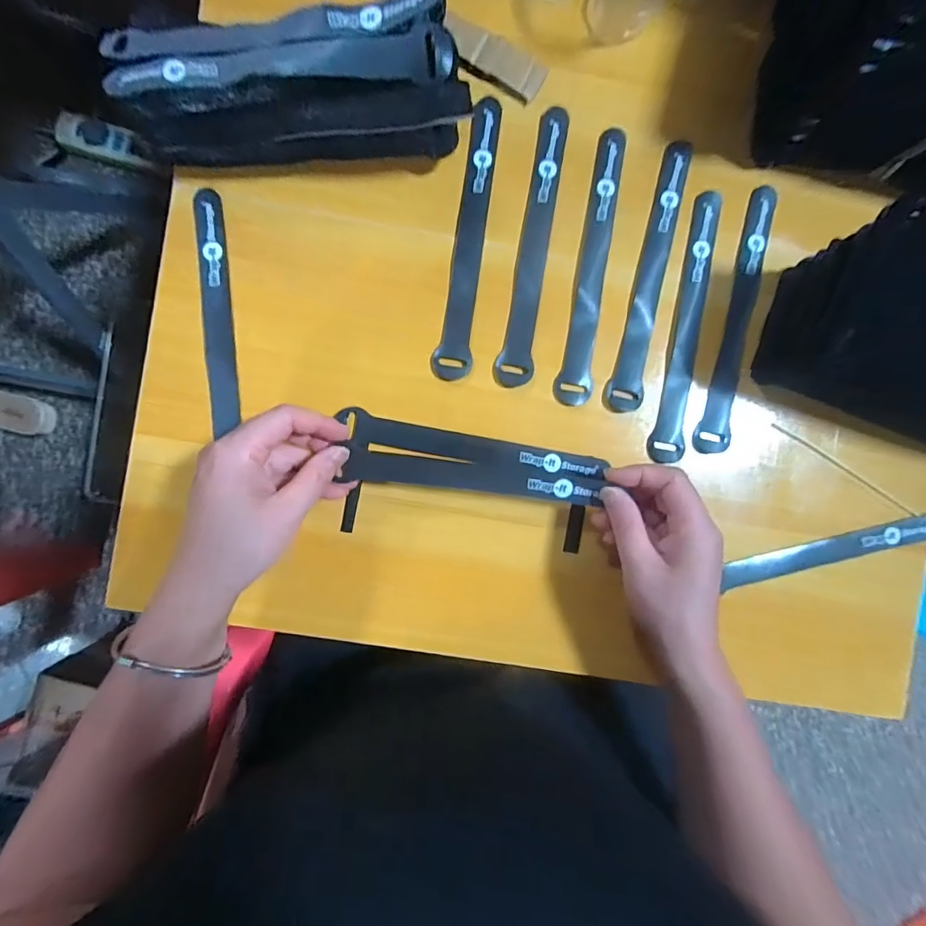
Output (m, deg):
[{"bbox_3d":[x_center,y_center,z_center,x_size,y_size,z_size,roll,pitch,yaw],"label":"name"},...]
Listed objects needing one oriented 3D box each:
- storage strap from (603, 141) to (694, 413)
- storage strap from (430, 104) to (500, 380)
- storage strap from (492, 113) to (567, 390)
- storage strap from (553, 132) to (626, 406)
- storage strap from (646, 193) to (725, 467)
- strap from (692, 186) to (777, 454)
[{"bbox_3d":[0.140,-0.139,0.342,0.024,0.004,0.206,15,87,1],"label":"storage strap"},{"bbox_3d":[0.007,-0.165,0.340,0.026,0.004,0.208,9,87,0],"label":"storage strap"},{"bbox_3d":[0.054,-0.160,0.343,0.026,0.004,0.208,11,86,-1],"label":"storage strap"},{"bbox_3d":[0.099,-0.147,0.345,0.025,0.004,0.208,11,87,-3],"label":"storage strap"},{"bbox_3d":[0.167,-0.101,0.342,0.026,0.004,0.201,12,88,-8],"label":"storage strap"},{"bbox_3d":[0.209,-0.109,0.349,0.024,0.007,0.207,15,87,-2],"label":"strap"}]

